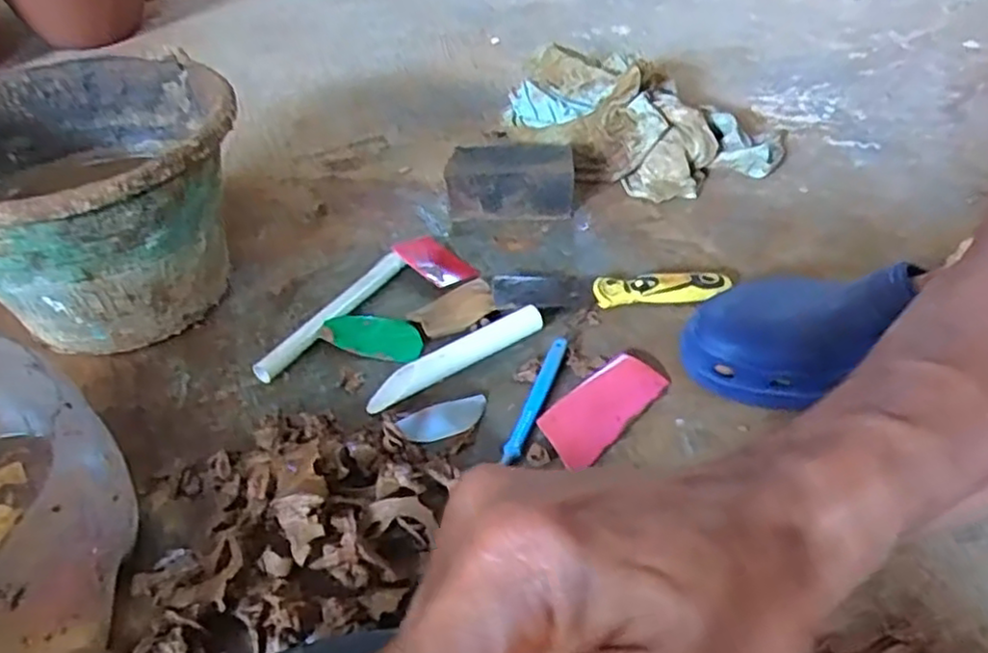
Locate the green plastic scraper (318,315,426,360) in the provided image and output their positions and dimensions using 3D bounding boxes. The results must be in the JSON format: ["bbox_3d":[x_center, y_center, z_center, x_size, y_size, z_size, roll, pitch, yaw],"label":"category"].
[{"bbox_3d":[-0.095,0.005,0.564,0.079,0.012,0.044,13,43,6],"label":"green plastic scraper"}]

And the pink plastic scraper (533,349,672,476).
[{"bbox_3d":[0.077,0.055,0.496,0.046,0.009,0.105,32,53,33],"label":"pink plastic scraper"}]

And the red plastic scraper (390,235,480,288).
[{"bbox_3d":[-0.055,-0.060,0.627,0.052,0.007,0.081,-15,41,-37],"label":"red plastic scraper"}]

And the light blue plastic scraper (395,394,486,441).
[{"bbox_3d":[-0.035,0.065,0.486,0.066,0.005,0.023,-15,85,-25],"label":"light blue plastic scraper"}]

